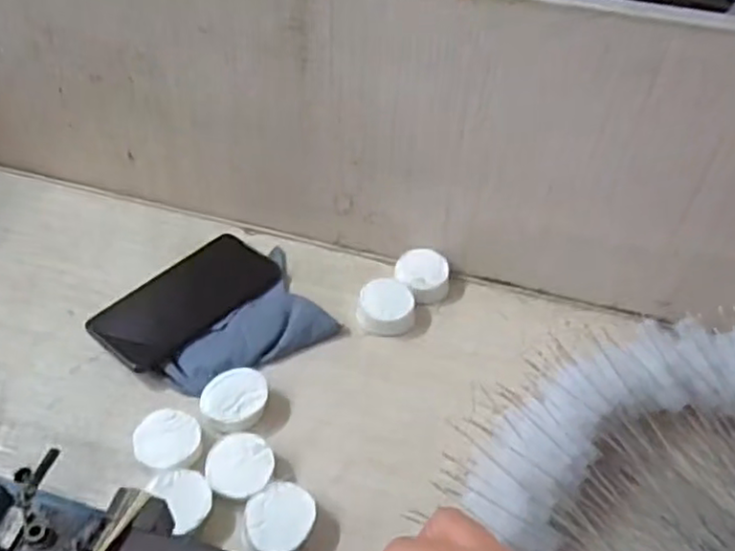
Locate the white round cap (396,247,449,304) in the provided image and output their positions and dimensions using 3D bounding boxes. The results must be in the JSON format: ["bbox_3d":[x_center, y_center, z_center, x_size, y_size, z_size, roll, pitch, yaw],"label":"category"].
[{"bbox_3d":[0.050,0.001,0.614,0.049,0.025,0.044,6,47,0],"label":"white round cap"}]

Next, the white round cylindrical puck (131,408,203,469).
[{"bbox_3d":[-0.146,0.124,0.493,0.047,0.024,0.043,2,47,-3],"label":"white round cylindrical puck"}]

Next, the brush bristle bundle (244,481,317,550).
[{"bbox_3d":[-0.059,0.169,0.456,0.046,0.017,0.050,2,47,-3],"label":"brush bristle bundle"}]

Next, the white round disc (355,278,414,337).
[{"bbox_3d":[0.018,0.028,0.590,0.050,0.026,0.043,13,48,7],"label":"white round disc"}]

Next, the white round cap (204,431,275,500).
[{"bbox_3d":[-0.091,0.139,0.482,0.046,0.015,0.051,-8,49,-12],"label":"white round cap"}]

